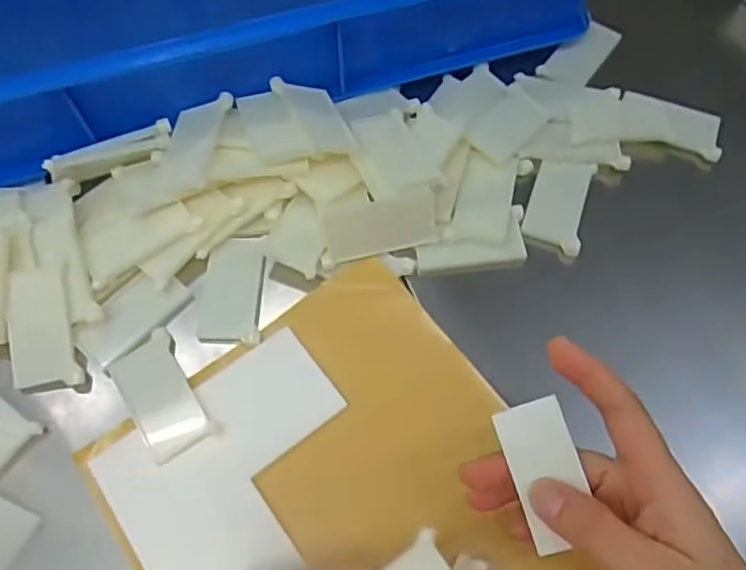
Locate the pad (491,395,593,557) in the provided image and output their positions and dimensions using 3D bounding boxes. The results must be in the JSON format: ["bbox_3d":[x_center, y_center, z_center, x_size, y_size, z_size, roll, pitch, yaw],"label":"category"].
[{"bbox_3d":[0.081,0.087,0.291,0.032,0.004,0.064,-19,76,8],"label":"pad"}]

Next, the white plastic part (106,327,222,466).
[{"bbox_3d":[-0.122,0.063,0.360,0.038,0.004,0.073,-32,68,-16],"label":"white plastic part"}]

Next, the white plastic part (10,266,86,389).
[{"bbox_3d":[-0.198,0.025,0.374,0.035,0.005,0.073,-13,78,-7],"label":"white plastic part"}]

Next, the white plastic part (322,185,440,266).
[{"bbox_3d":[0.005,-0.037,0.398,0.070,0.005,0.035,-12,105,-1],"label":"white plastic part"}]

